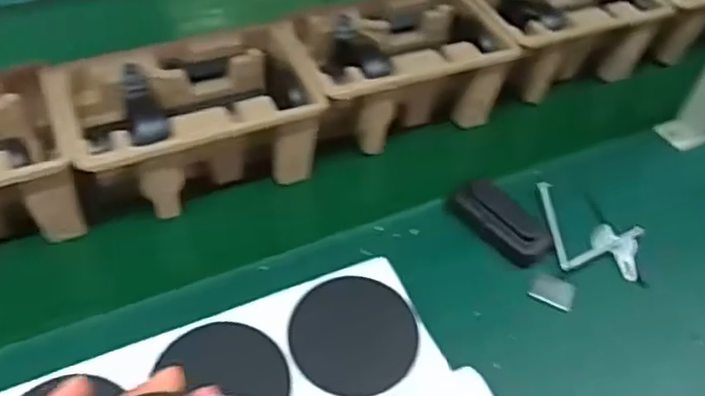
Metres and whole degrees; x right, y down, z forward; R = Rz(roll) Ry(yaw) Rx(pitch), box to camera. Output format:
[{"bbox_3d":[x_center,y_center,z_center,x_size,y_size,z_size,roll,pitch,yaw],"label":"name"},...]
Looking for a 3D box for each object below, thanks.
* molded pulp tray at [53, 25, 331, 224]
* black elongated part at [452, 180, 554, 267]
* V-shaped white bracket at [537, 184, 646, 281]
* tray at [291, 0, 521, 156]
[{"bbox_3d":[-0.159,-0.075,0.639,0.235,0.099,0.149,-16,52,-19],"label":"molded pulp tray"},{"bbox_3d":[0.146,0.023,0.626,0.042,0.022,0.099,-32,59,-29],"label":"black elongated part"},{"bbox_3d":[0.235,0.035,0.642,0.093,0.026,0.089,10,48,2],"label":"V-shaped white bracket"},{"bbox_3d":[0.045,-0.141,0.716,0.225,0.099,0.142,-19,53,-22],"label":"tray"}]

